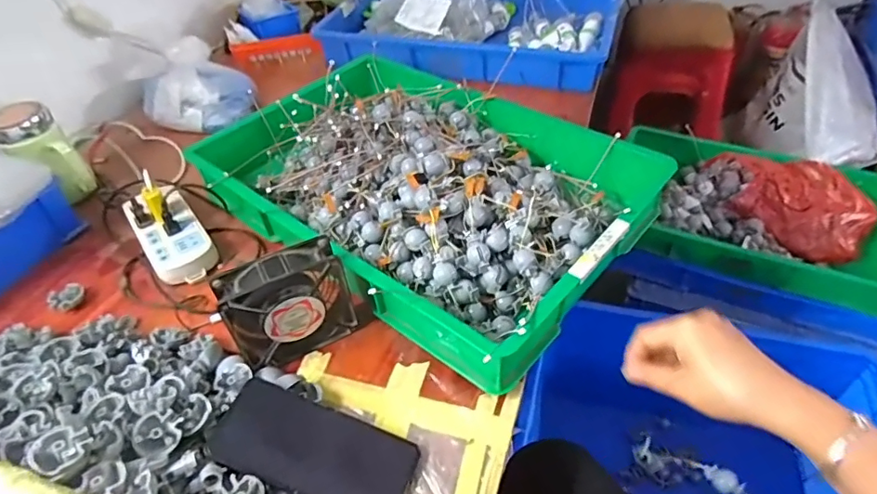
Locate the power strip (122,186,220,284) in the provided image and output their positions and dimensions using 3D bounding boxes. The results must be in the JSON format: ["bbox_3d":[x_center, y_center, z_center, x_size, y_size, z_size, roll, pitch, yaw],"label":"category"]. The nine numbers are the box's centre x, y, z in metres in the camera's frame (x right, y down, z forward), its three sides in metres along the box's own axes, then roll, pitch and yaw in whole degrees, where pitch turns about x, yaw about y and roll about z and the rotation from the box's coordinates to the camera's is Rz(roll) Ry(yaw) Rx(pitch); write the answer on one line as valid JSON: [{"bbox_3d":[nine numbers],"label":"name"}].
[{"bbox_3d":[-0.361,-0.021,0.699,0.079,0.033,0.186,-31,49,-23],"label":"power strip"}]

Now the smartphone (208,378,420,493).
[{"bbox_3d":[-0.108,0.177,0.455,0.171,0.008,0.074,21,49,8],"label":"smartphone"}]

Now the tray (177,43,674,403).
[{"bbox_3d":[-0.032,-0.100,0.697,0.560,0.092,0.370,29,54,31],"label":"tray"}]

